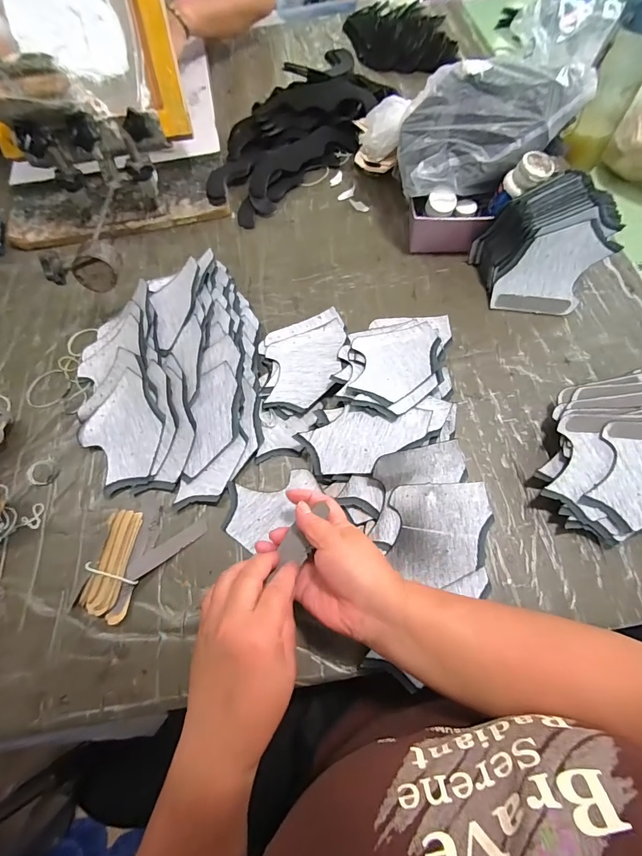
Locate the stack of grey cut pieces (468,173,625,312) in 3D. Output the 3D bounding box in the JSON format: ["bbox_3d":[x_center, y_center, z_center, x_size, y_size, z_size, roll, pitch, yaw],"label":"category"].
[{"bbox_3d":[0.287,-0.222,0.494,0.140,0.112,0.117,-10,64,-1],"label":"stack of grey cut pieces"}]

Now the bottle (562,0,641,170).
[{"bbox_3d":[0.417,-0.490,0.556,0.064,0.214,0.063,38,72,19],"label":"bottle"}]

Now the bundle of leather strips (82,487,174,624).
[{"bbox_3d":[-0.212,0.139,0.403,0.044,0.020,0.105,1,64,4],"label":"bundle of leather strips"}]

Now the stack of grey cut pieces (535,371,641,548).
[{"bbox_3d":[0.320,0.025,0.416,0.141,0.048,0.191,22,68,14],"label":"stack of grey cut pieces"}]

